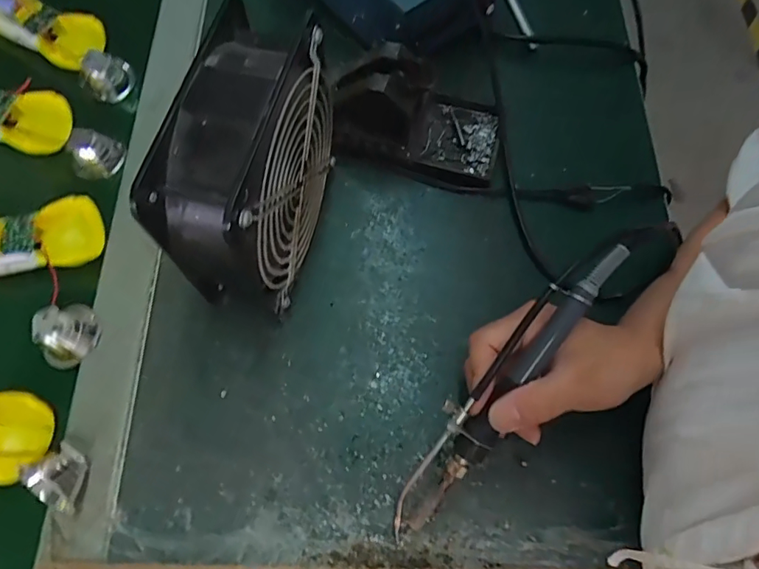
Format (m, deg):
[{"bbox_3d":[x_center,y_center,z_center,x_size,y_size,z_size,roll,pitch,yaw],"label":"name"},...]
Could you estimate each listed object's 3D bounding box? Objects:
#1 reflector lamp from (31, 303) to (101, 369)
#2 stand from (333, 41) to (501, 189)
[{"bbox_3d":[-0.223,0.035,0.363,0.030,0.032,0.044,18,69,8],"label":"reflector lamp"},{"bbox_3d":[0.029,-0.123,0.379,0.124,0.084,0.066,8,68,4],"label":"stand"}]

